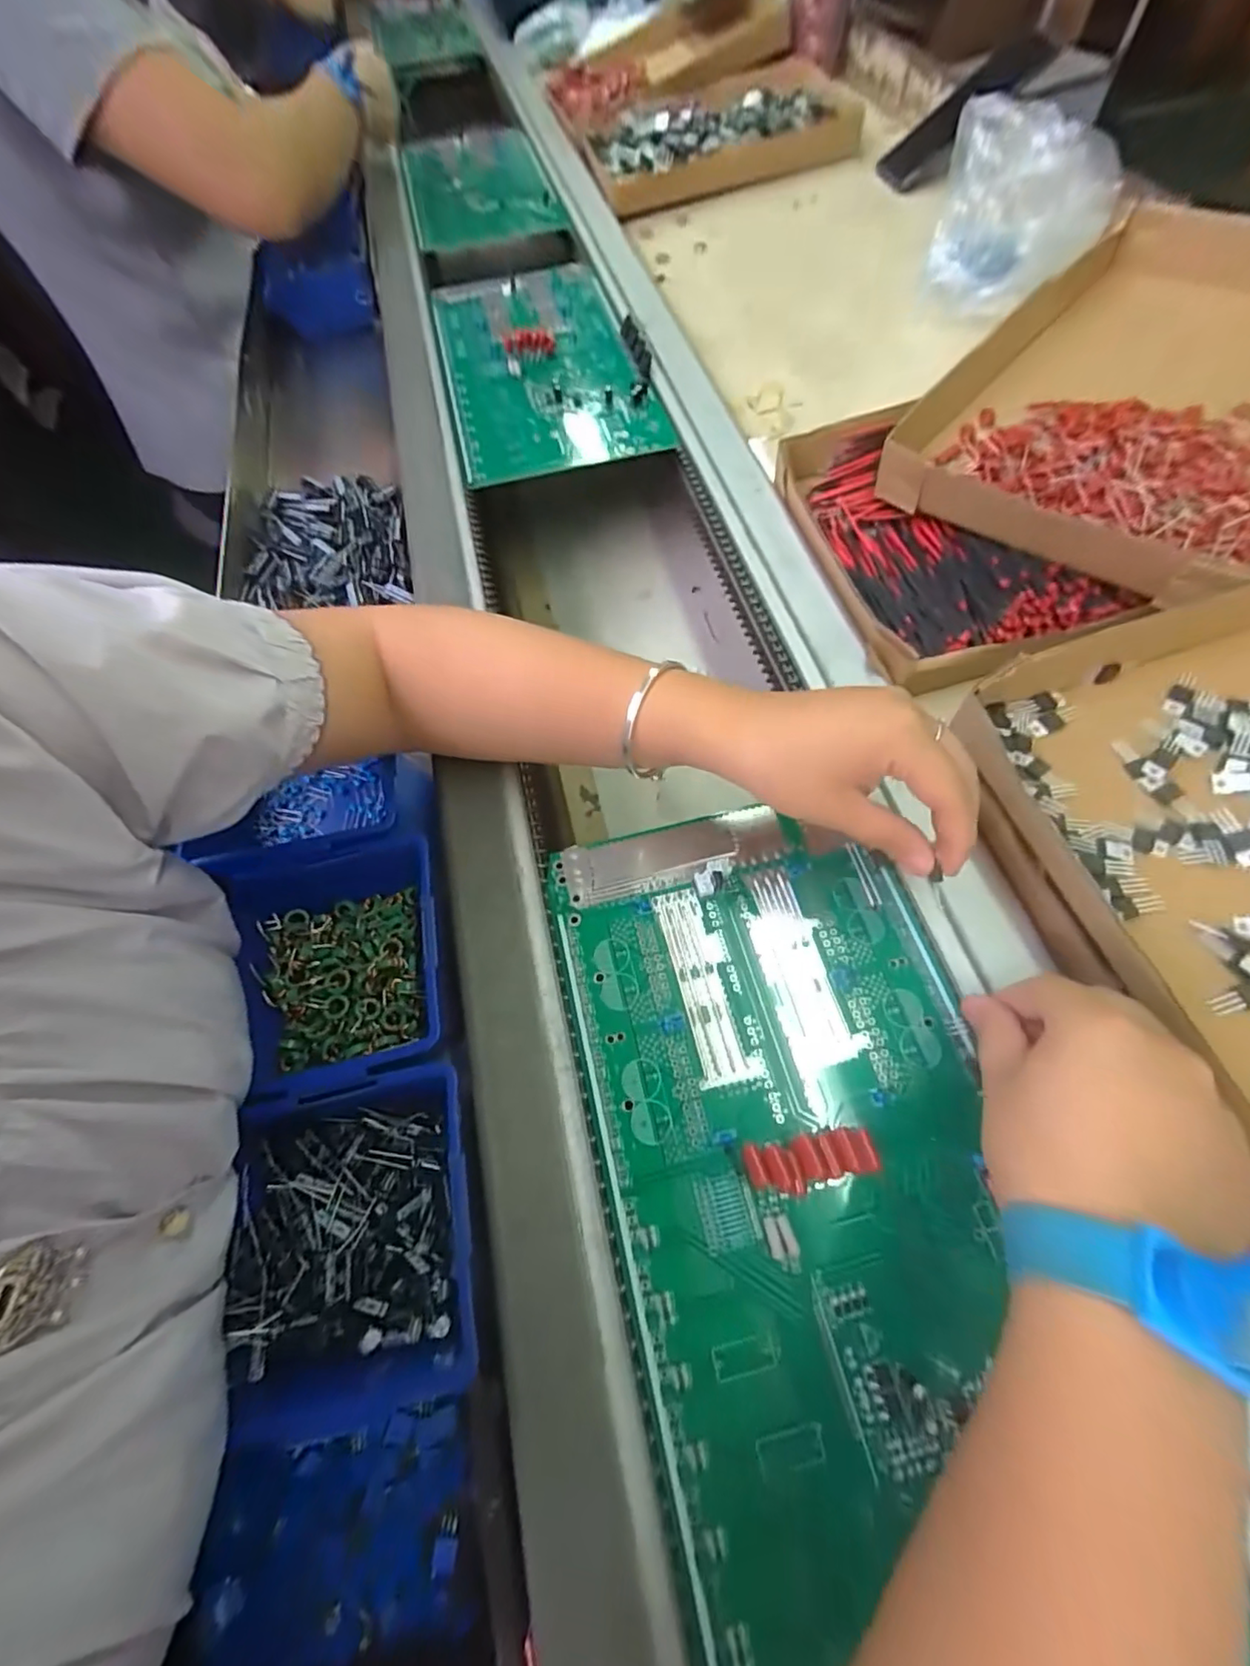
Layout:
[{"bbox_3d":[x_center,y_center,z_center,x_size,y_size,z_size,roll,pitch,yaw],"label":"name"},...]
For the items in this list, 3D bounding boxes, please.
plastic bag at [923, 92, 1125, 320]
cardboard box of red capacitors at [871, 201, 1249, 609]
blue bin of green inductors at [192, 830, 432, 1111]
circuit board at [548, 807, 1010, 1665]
[{"bbox_3d":[0.318,-0.506,0.460,0.138,0.105,0.095,26,67,12],"label":"plastic bag"},{"bbox_3d":[0.352,-0.288,0.364,0.316,0.043,0.238,-40,64,-7],"label":"cardboard box of red capacitors"},{"bbox_3d":[-0.160,0.074,0.309,0.126,0.053,0.126,-11,65,-5],"label":"blue bin of green inductors"},{"bbox_3d":[0.079,0.131,0.254,0.180,0.021,0.314,-12,65,-5],"label":"circuit board"}]

